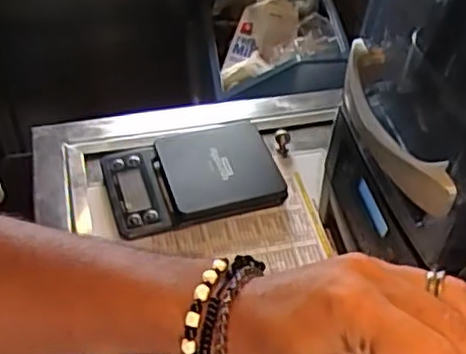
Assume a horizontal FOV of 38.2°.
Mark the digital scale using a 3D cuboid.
[{"bbox_3d":[-0.045,0.002,0.771,0.187,0.033,0.128,-15,48,-15],"label":"digital scale"}]

